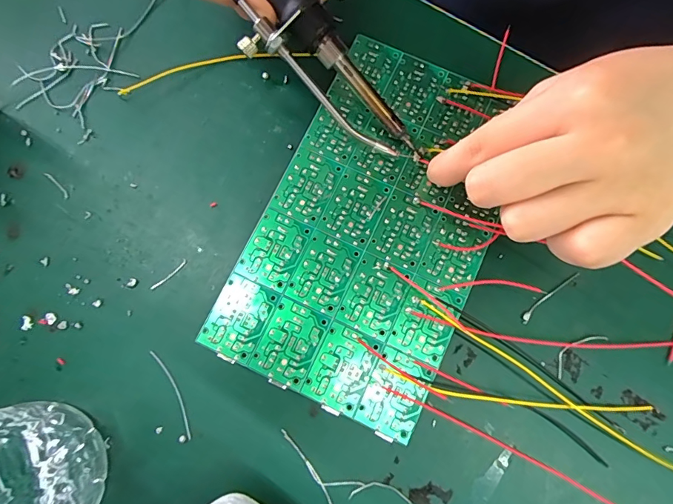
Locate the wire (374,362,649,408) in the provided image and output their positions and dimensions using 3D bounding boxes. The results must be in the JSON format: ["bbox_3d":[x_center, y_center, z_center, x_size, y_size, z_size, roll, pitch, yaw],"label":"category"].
[{"bbox_3d":[0.081,0.065,0.193,0.124,0.018,0.009,8,78,2],"label":"wire"}]

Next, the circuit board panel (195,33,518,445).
[{"bbox_3d":[0.020,-0.015,0.205,0.101,0.004,0.171,25,79,6],"label":"circuit board panel"}]

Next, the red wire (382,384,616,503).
[{"bbox_3d":[0.077,0.087,0.190,0.125,0.014,0.004,27,79,6],"label":"red wire"}]

